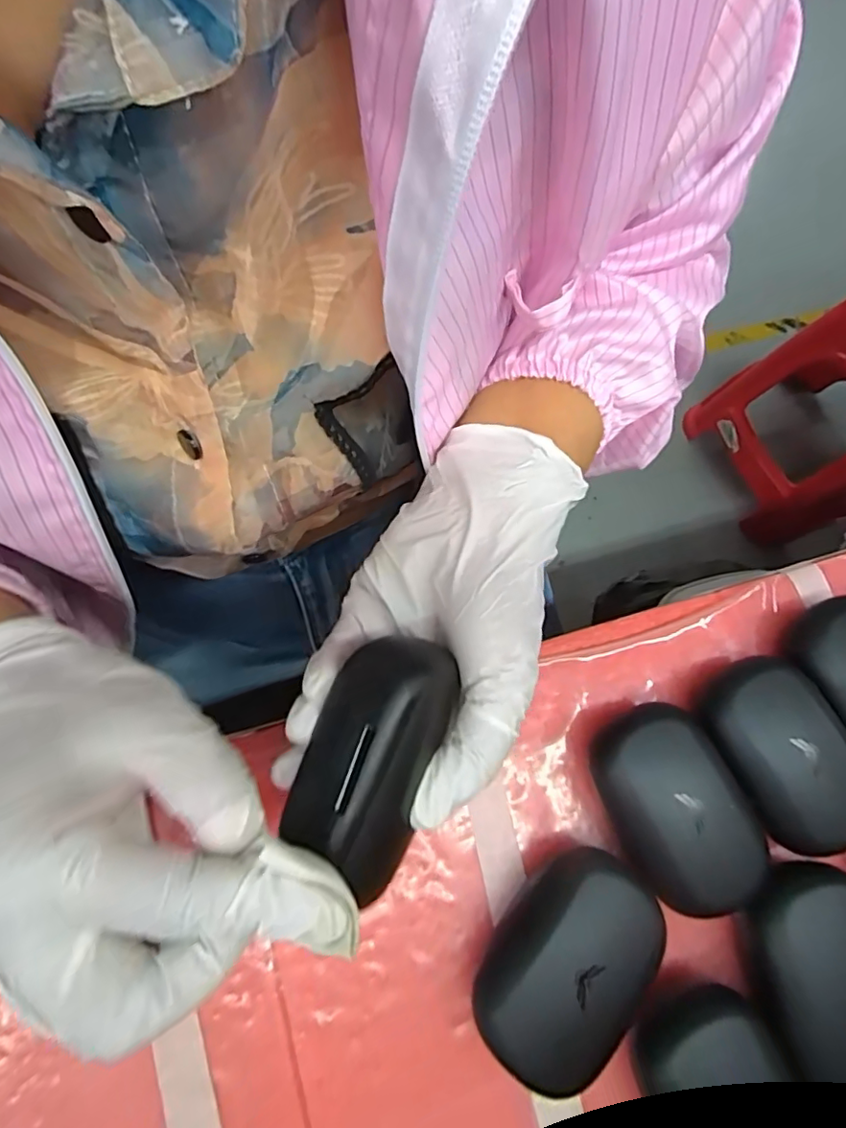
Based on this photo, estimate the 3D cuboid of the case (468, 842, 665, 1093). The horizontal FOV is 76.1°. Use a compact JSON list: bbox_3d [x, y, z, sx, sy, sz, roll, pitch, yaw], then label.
[{"bbox_3d":[0.058,0.161,0.222,0.053,0.034,0.082,39,75,7],"label":"case"}]

